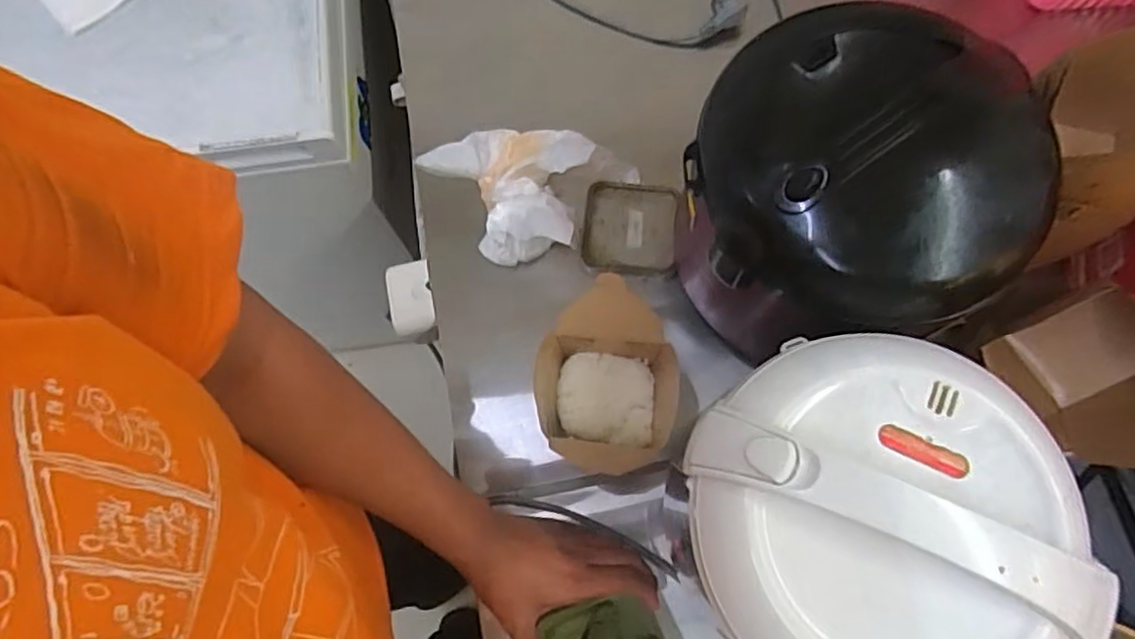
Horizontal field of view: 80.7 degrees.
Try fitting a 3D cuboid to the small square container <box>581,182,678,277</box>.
[{"bbox_3d":[0.067,-0.096,0.731,0.098,0.029,0.101,4,74,3],"label":"small square container"}]

